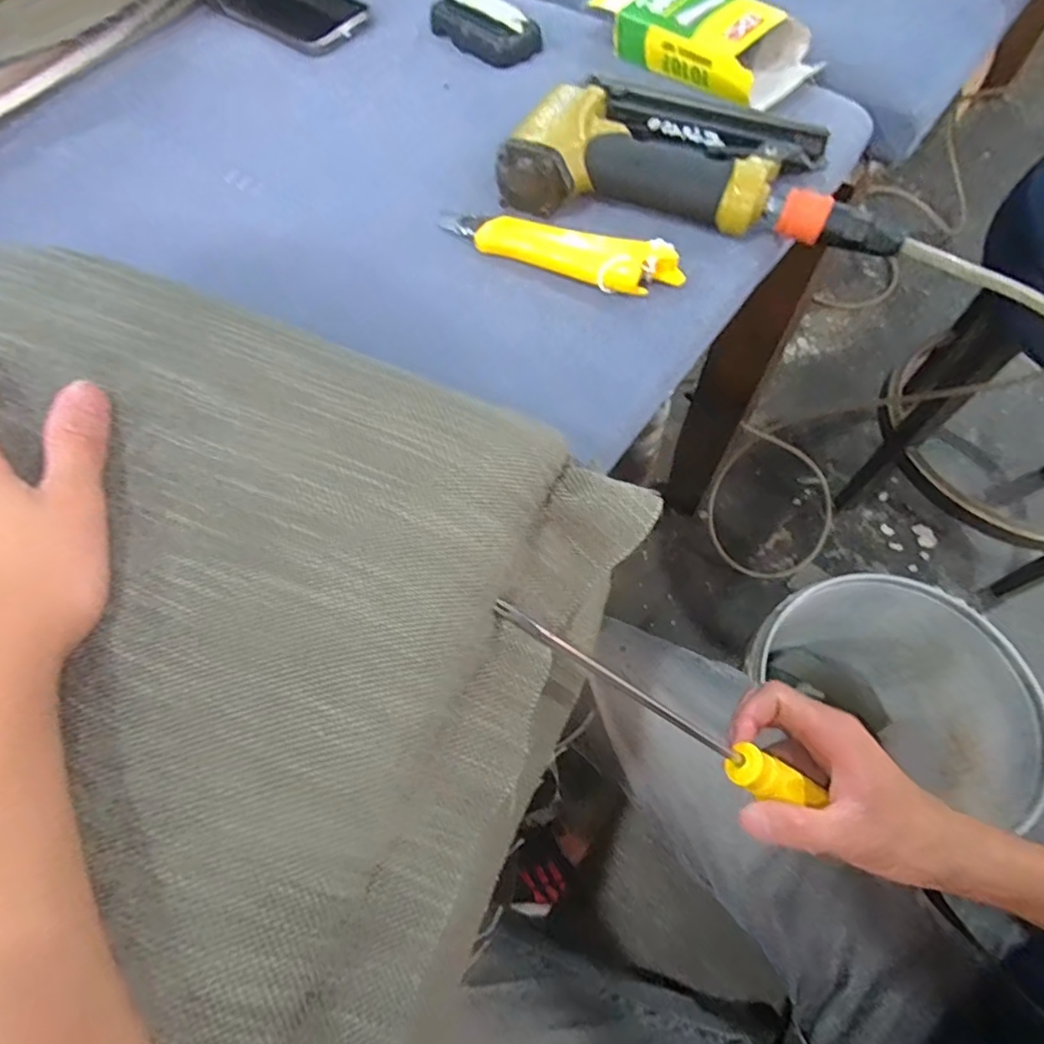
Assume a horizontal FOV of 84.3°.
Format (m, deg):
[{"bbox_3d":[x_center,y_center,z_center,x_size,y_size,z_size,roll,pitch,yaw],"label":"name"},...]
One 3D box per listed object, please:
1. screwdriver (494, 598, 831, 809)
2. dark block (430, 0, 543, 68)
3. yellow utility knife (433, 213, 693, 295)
[{"bbox_3d":[0.080,0.103,0.303,0.234,0.021,0.023,36,66,-23],"label":"screwdriver"},{"bbox_3d":[-0.039,-0.433,0.504,0.111,0.031,0.041,34,71,18],"label":"dark block"},{"bbox_3d":[0.020,-0.179,0.376,0.167,0.022,0.040,19,67,13],"label":"yellow utility knife"}]

